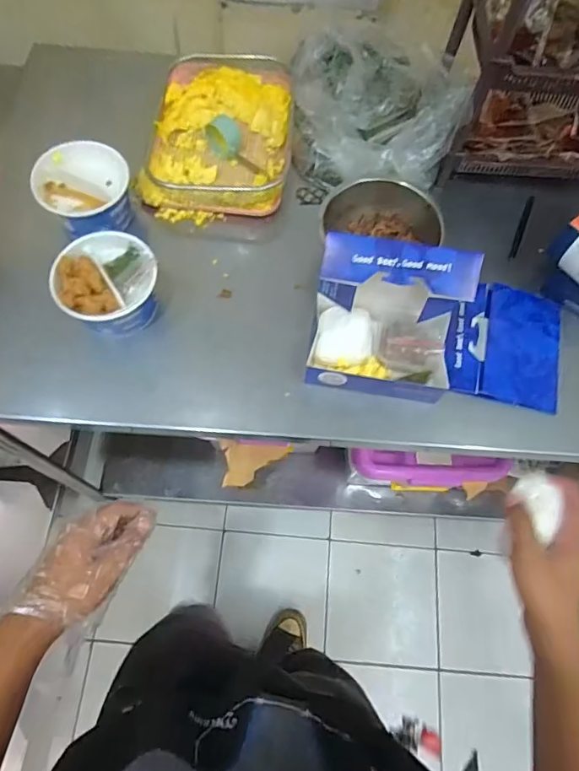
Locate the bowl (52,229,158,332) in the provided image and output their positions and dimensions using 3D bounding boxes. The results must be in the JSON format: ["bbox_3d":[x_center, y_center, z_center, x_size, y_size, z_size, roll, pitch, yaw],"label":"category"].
[{"bbox_3d":[-0.235,-0.133,0.648,0.122,0.076,0.132,1,68,-3],"label":"bowl"}]

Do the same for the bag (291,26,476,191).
[{"bbox_3d":[0.128,-0.409,0.750,0.238,0.114,0.232,1,68,-3],"label":"bag"}]

